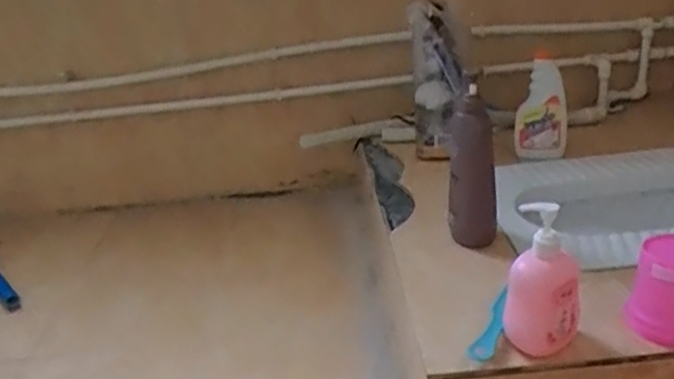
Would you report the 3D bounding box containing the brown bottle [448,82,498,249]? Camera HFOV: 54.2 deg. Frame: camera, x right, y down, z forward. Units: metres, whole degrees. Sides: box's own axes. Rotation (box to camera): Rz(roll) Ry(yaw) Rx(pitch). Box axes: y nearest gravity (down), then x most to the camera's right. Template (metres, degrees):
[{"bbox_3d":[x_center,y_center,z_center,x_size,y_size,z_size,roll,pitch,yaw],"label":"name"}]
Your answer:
[{"bbox_3d":[0.208,-0.025,1.013,0.072,0.232,0.062,-4,23,4],"label":"brown bottle"}]

